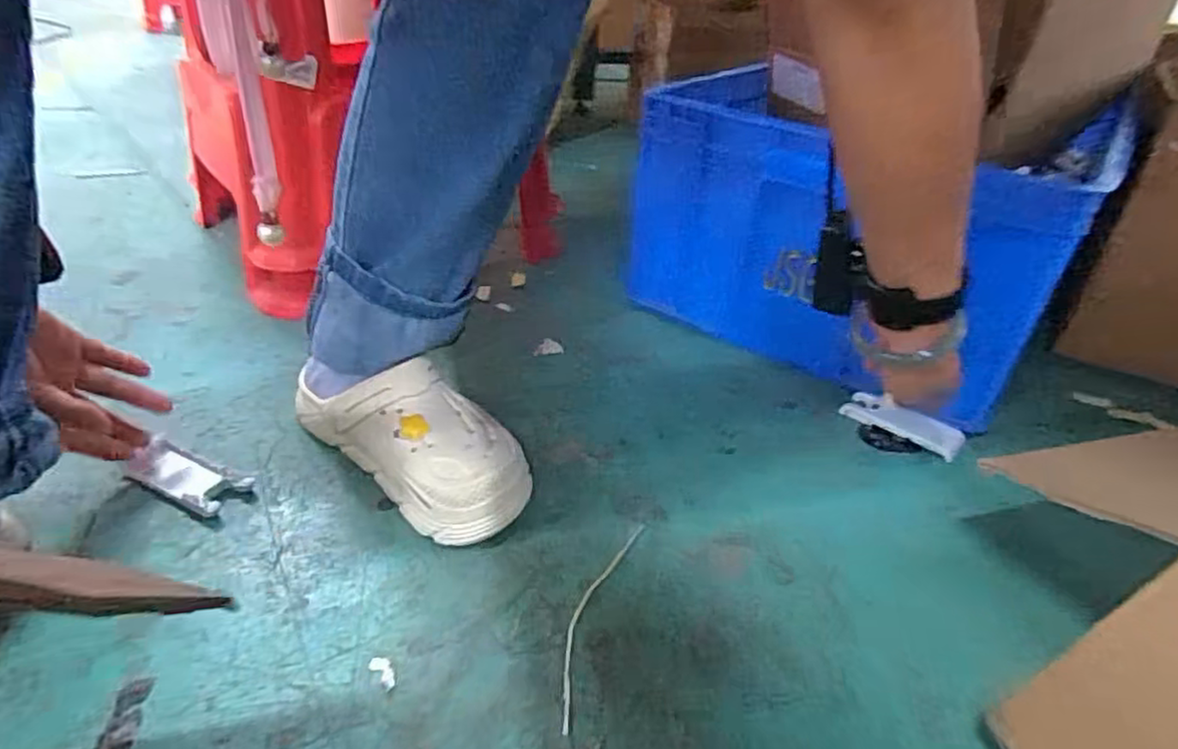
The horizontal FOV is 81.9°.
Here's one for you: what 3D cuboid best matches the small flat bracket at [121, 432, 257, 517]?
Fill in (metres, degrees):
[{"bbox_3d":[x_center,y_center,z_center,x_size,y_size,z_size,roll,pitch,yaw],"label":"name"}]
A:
[{"bbox_3d":[-0.310,0.077,0.518,0.101,0.009,0.042,18,35,23],"label":"small flat bracket"}]

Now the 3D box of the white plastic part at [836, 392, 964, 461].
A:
[{"bbox_3d":[0.292,0.046,0.636,0.103,0.019,0.034,26,69,31],"label":"white plastic part"}]

